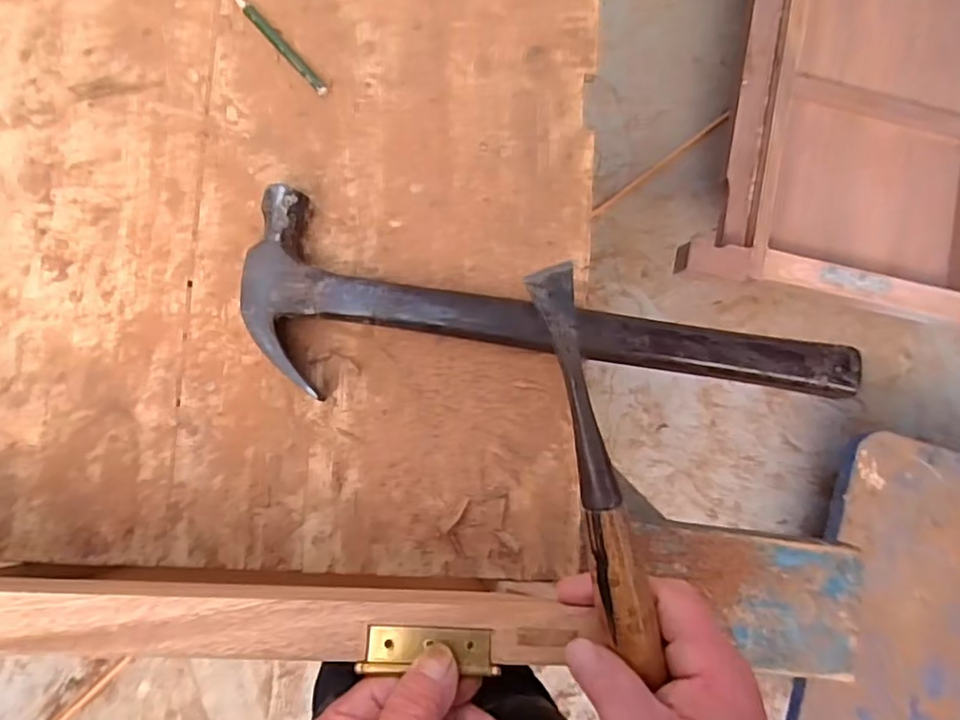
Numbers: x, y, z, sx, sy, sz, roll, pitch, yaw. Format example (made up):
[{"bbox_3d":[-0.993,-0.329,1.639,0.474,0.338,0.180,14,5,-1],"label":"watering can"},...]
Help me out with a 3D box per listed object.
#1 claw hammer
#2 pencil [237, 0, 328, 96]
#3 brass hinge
[{"bbox_3d":[0.047,-0.007,0.407,0.403,0.031,0.116,13,84,-3],"label":"claw hammer"},{"bbox_3d":[-0.137,-0.218,0.421,0.009,0.004,0.089,-43,89,-7],"label":"pencil"},{"bbox_3d":[-0.025,0.144,0.302,0.067,0.005,0.021,3,84,-4],"label":"brass hinge"}]

